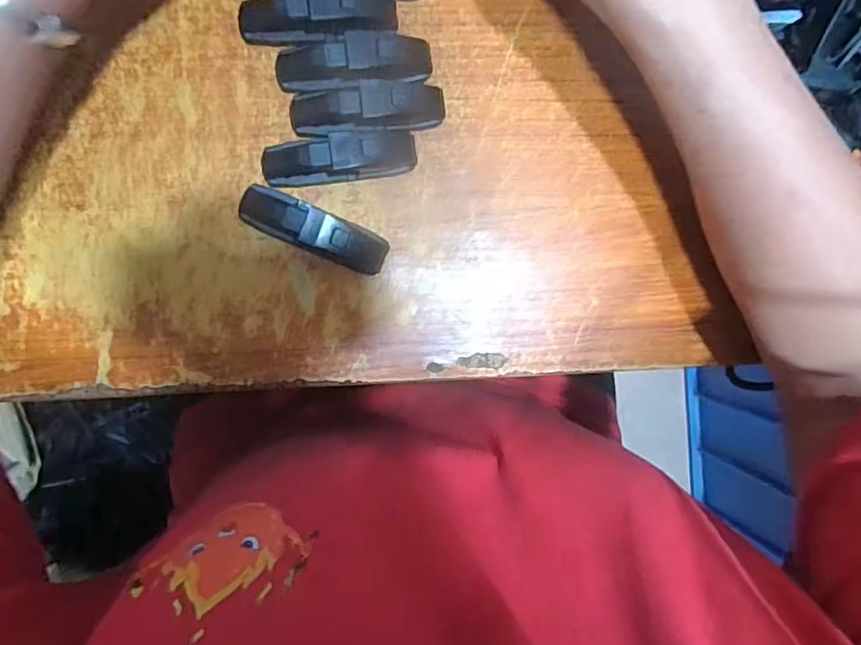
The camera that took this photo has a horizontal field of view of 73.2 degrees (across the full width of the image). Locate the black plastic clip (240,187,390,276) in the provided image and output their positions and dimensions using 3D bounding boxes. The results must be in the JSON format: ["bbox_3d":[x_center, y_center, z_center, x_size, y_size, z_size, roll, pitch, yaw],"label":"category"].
[{"bbox_3d":[-0.057,-0.046,0.285,0.074,0.023,0.020,22,91,-7],"label":"black plastic clip"}]

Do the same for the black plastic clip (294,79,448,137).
[{"bbox_3d":[-0.030,-0.103,0.284,0.075,0.024,0.022,-4,94,-6],"label":"black plastic clip"}]

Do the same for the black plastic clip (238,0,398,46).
[{"bbox_3d":[-0.054,-0.148,0.279,0.075,0.024,0.019,-5,94,-6],"label":"black plastic clip"}]

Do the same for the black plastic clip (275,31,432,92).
[{"bbox_3d":[-0.037,-0.125,0.283,0.074,0.024,0.022,-4,94,-6],"label":"black plastic clip"}]

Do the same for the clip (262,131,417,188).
[{"bbox_3d":[-0.044,-0.081,0.285,0.075,0.022,0.019,-7,94,-6],"label":"clip"}]

